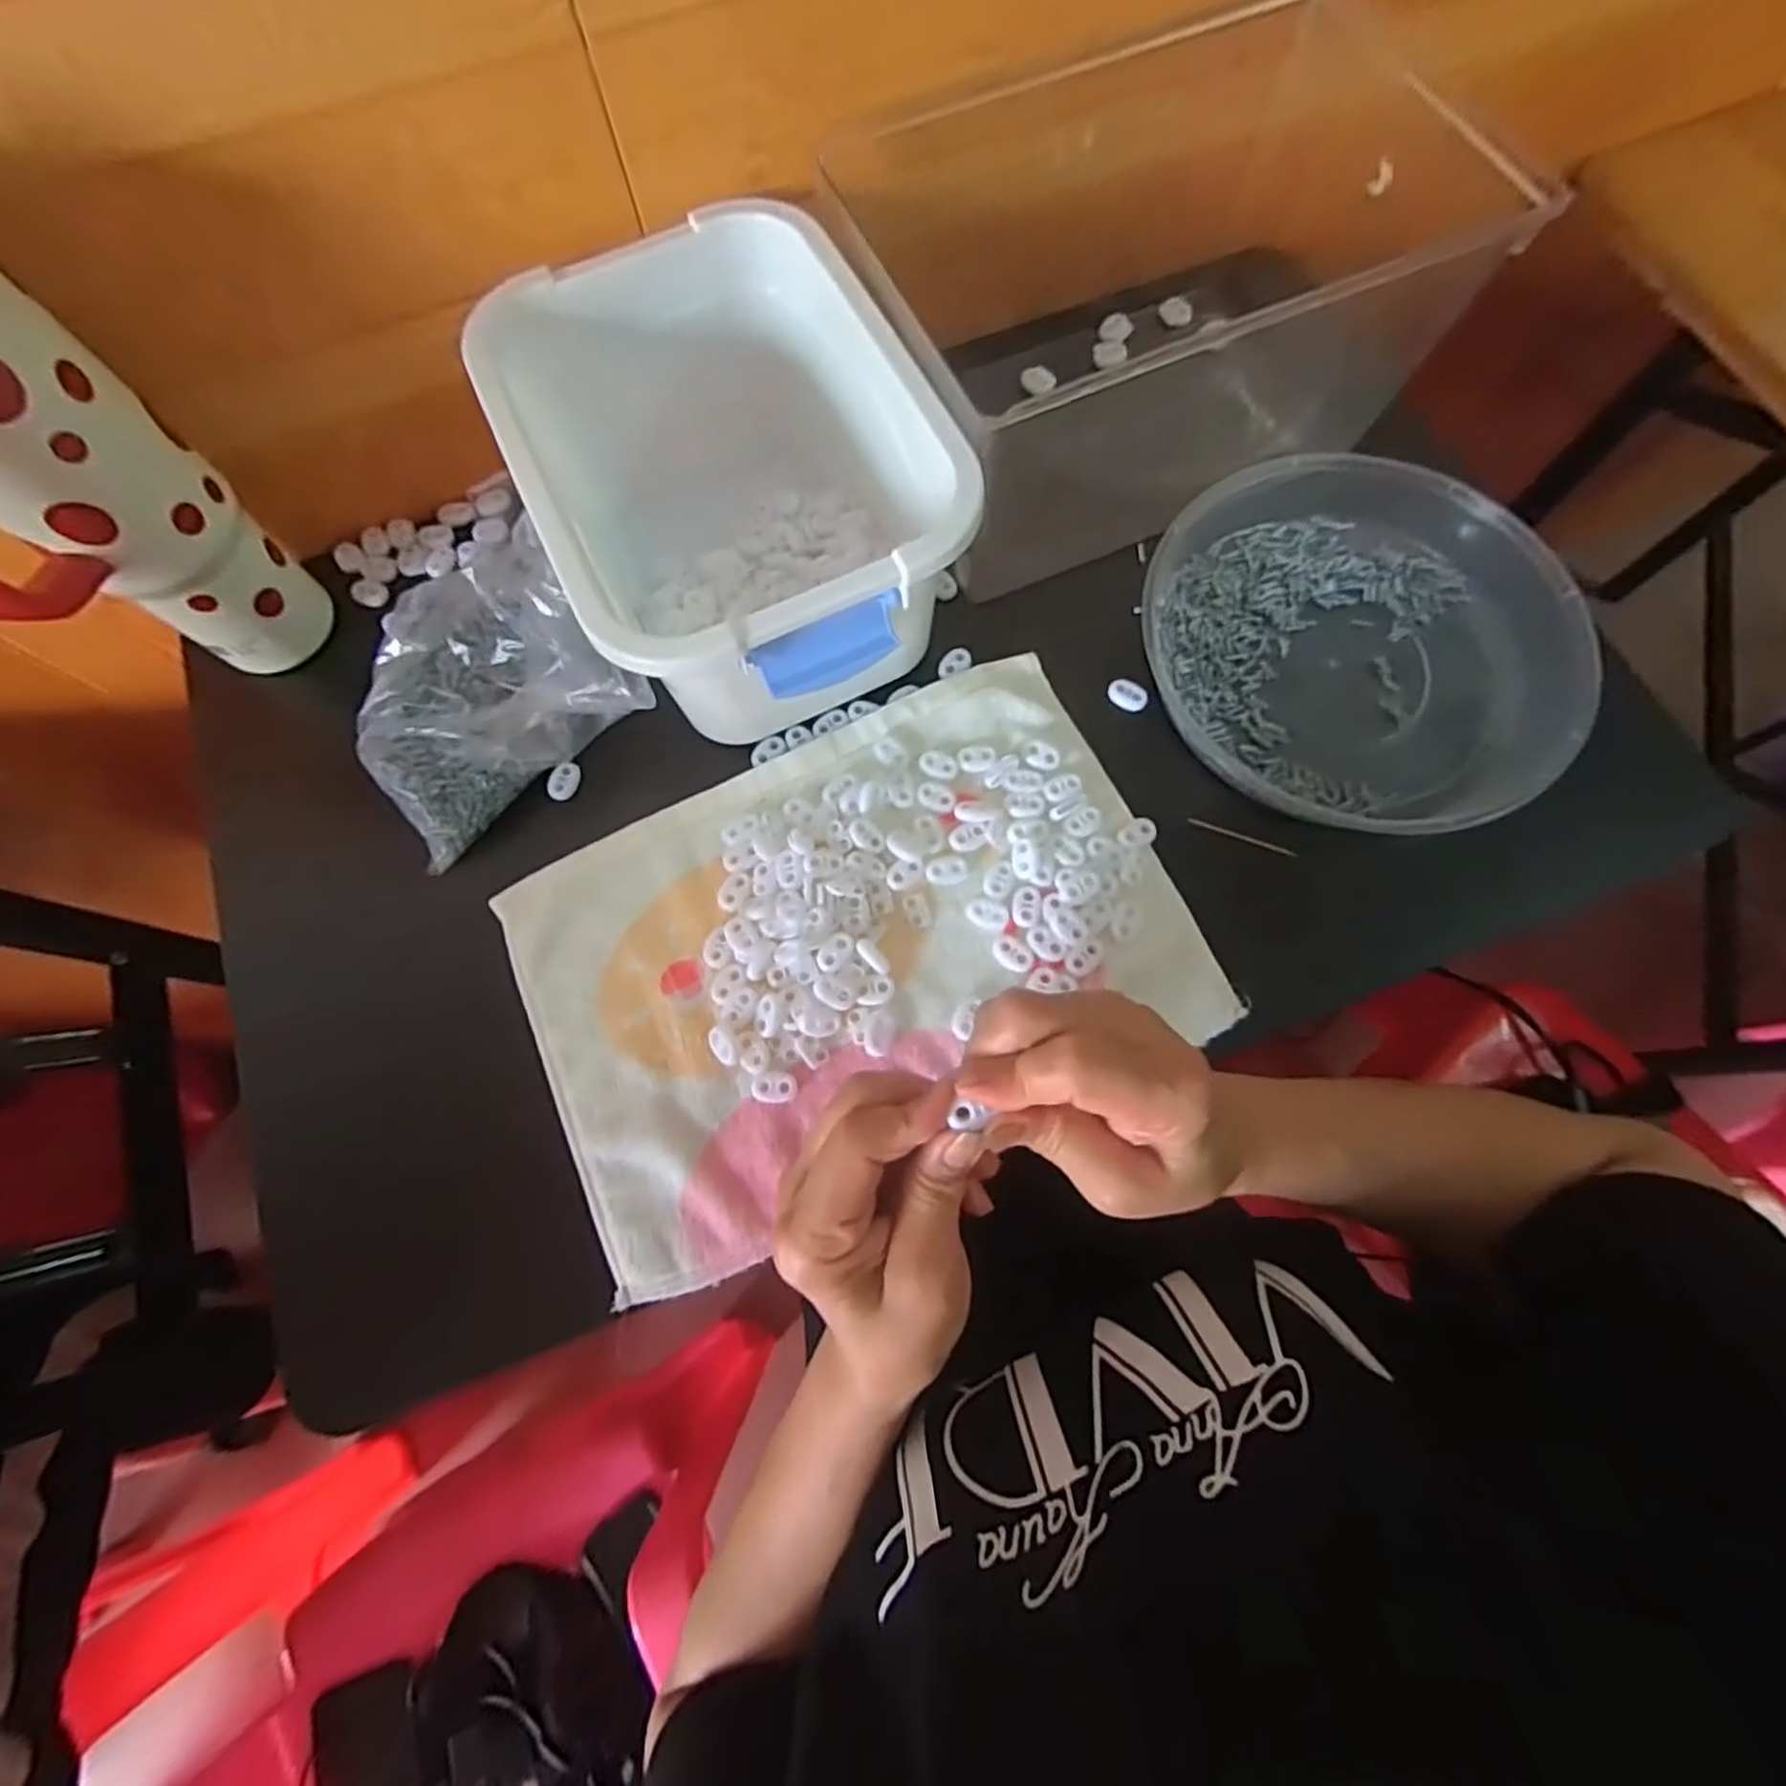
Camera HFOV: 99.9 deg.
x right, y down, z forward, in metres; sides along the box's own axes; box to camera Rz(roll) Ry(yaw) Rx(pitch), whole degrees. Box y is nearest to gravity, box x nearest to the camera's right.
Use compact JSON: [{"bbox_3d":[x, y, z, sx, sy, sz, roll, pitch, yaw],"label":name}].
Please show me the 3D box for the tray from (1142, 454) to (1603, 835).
[{"bbox_3d":[0.257,-0.142,0.418,0.219,0.036,0.228,0,74,0],"label":"tray"}]

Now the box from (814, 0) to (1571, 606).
[{"bbox_3d":[0.156,-0.349,0.434,0.310,0.125,0.207,-25,75,-5],"label":"box"}]

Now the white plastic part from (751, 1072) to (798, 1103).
[{"bbox_3d":[-0.058,0.097,0.372,0.021,0.004,0.014,-7,74,0],"label":"white plastic part"}]

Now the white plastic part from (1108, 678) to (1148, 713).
[{"bbox_3d":[0.136,-0.114,0.433,0.023,0.006,0.015,33,78,11],"label":"white plastic part"}]

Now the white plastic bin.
[{"bbox_3d":[-0.086,-0.210,0.400,0.186,0.112,0.252,-27,75,-6],"label":"white plastic bin"}]

